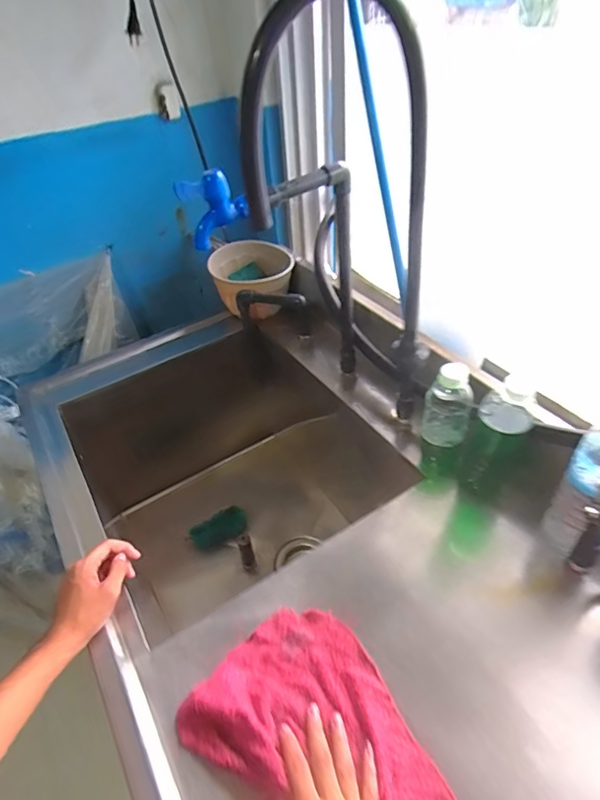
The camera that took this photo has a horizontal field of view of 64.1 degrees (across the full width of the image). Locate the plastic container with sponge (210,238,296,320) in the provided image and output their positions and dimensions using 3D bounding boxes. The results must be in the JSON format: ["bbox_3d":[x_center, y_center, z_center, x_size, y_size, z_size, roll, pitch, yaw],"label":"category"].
[{"bbox_3d":[-0.101,-0.256,1.056,0.175,0.120,0.166,-22,45,-18],"label":"plastic container with sponge"}]

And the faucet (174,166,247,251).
[{"bbox_3d":[-0.103,-0.232,0.575,0.030,0.076,0.077,29,52,32],"label":"faucet"}]

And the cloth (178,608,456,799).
[{"bbox_3d":[0.010,0.339,0.454,0.233,0.032,0.275,-11,43,-6],"label":"cloth"}]

